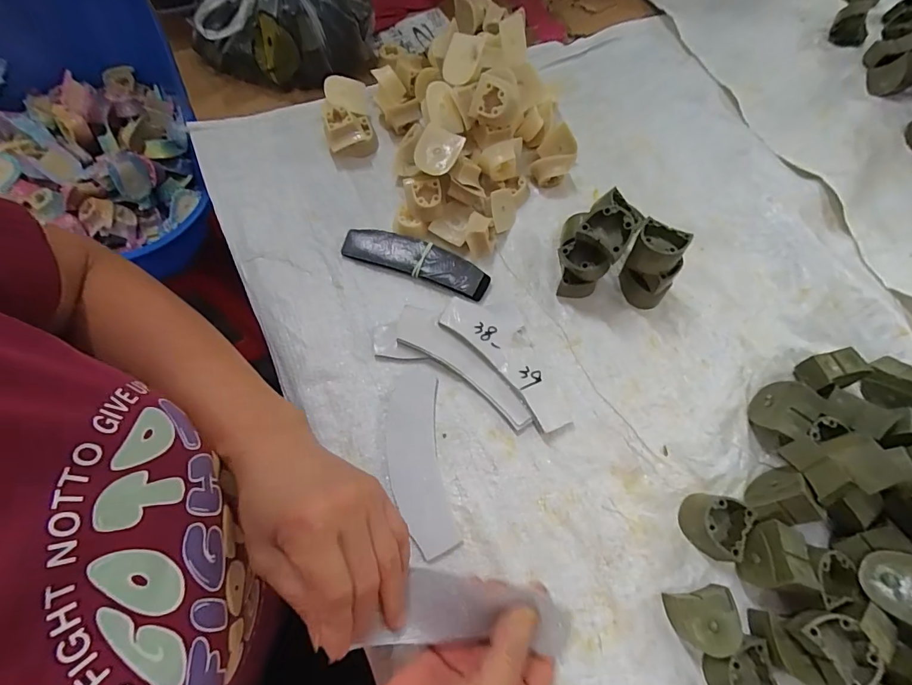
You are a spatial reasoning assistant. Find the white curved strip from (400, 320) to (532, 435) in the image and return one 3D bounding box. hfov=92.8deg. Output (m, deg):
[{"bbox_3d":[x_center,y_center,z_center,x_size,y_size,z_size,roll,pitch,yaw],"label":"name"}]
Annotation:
[{"bbox_3d":[0.012,0.025,0.410,0.144,0.005,0.035,36,86,8],"label":"white curved strip"}]

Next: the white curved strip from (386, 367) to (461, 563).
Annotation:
[{"bbox_3d":[-0.035,0.102,0.384,0.049,0.004,0.157,-8,68,-5],"label":"white curved strip"}]

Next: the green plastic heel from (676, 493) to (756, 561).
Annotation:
[{"bbox_3d":[0.216,0.150,0.363,0.042,0.028,0.046,33,70,12],"label":"green plastic heel"}]

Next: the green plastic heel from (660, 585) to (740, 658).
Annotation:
[{"bbox_3d":[0.193,0.216,0.338,0.048,0.026,0.041,-11,68,-6],"label":"green plastic heel"}]

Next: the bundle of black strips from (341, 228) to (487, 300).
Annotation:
[{"bbox_3d":[-0.042,-0.089,0.463,0.158,0.009,0.043,20,68,7],"label":"bundle of black strips"}]

